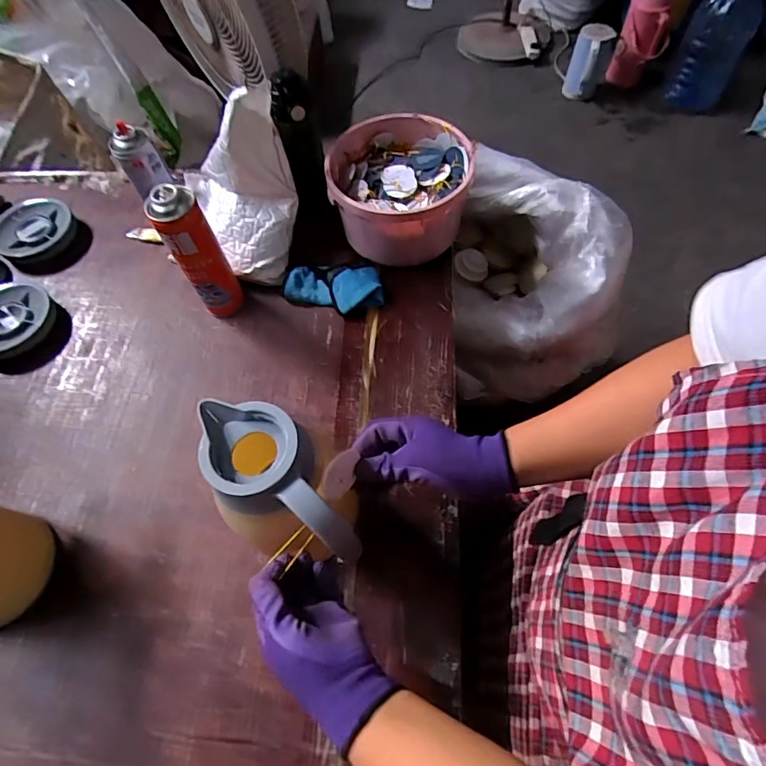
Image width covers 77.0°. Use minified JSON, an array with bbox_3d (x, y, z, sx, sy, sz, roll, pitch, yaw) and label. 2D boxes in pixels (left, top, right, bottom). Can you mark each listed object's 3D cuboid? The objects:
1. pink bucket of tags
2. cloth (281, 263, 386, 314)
[{"bbox_3d":[0.027,-0.314,0.784,0.210,0.120,0.227,-2,62,4],"label":"pink bucket of tags"},{"bbox_3d":[-0.079,-0.157,0.776,0.165,0.029,0.094,11,62,11],"label":"cloth"}]

